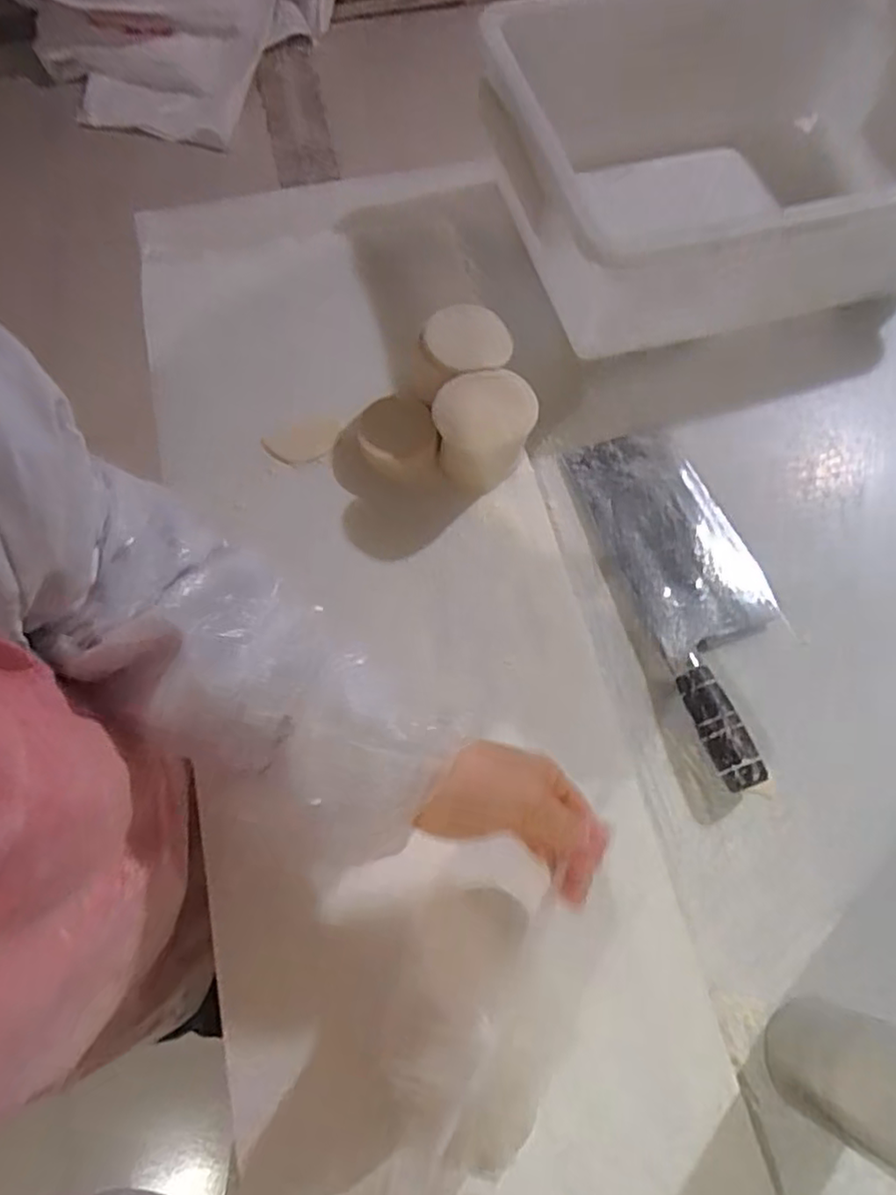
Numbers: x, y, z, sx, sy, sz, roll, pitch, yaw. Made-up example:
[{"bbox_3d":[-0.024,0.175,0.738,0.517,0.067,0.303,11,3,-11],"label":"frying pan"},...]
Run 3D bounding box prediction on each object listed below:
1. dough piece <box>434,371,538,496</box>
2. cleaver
[{"bbox_3d":[0.026,-0.130,0.513,0.075,0.051,0.070,16,69,4],"label":"dough piece"},{"bbox_3d":[0.203,-0.012,0.536,0.110,0.023,0.296,-18,70,-9],"label":"cleaver"}]

